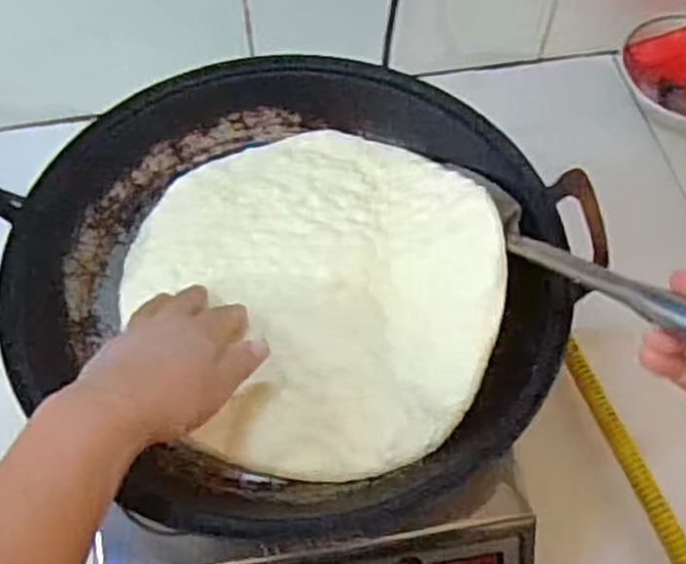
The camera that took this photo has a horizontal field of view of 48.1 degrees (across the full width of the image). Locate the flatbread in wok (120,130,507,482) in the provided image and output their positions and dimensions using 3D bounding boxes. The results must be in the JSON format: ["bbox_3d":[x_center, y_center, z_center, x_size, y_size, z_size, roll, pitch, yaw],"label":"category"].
[{"bbox_3d":[-0.026,-0.009,0.530,0.253,0.059,0.265,5,59,3],"label":"flatbread in wok"}]

